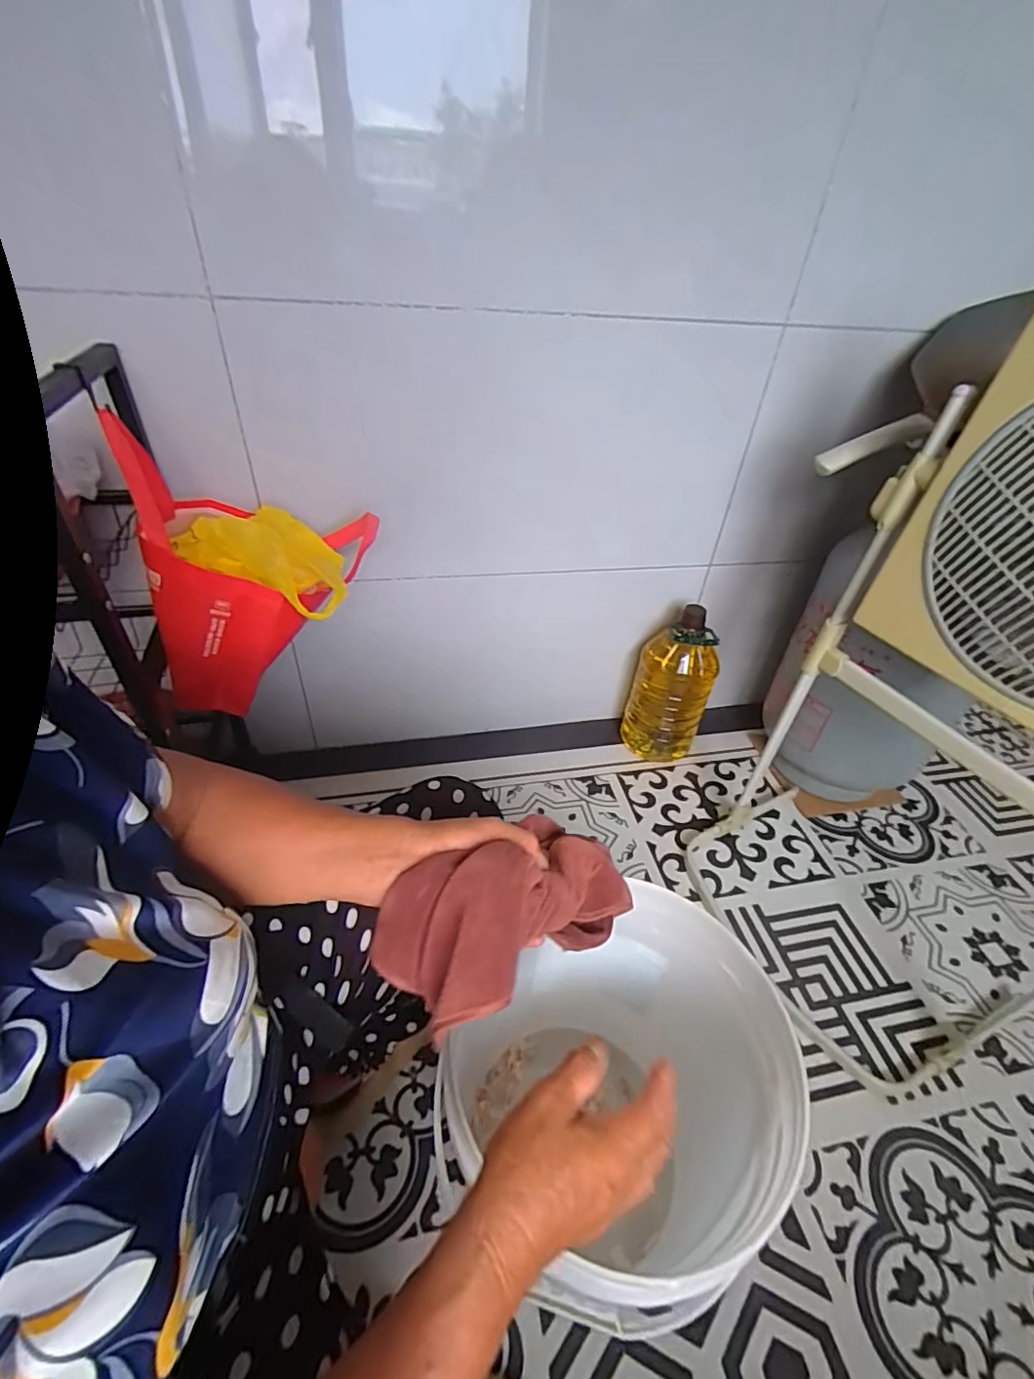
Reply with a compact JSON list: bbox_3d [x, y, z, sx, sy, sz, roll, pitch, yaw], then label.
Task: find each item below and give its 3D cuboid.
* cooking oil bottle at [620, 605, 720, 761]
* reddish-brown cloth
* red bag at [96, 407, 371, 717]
[{"bbox_3d":[0.323,-0.015,1.167,0.155,0.347,0.126,15,41,13],"label":"cooking oil bottle"},{"bbox_3d":[0.006,0.172,0.441,0.208,0.089,0.108,6,29,-46],"label":"reddish-brown cloth"},{"bbox_3d":[-0.330,-0.157,0.739,0.256,0.328,0.174,0,40,-5],"label":"red bag"}]

